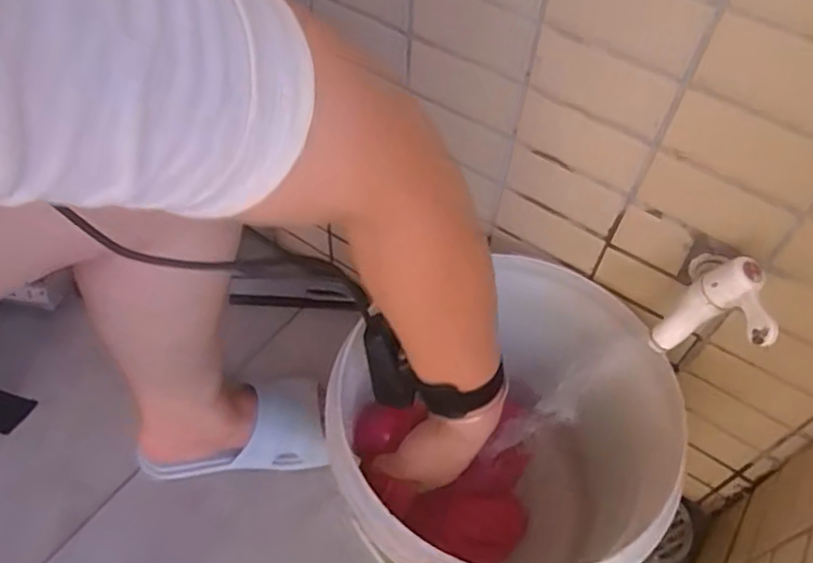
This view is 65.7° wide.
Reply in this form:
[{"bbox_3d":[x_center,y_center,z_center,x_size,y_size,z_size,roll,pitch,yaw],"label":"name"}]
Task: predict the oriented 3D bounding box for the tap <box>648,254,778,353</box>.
[{"bbox_3d":[0.213,0.012,0.422,0.059,0.069,0.078,30,58,18],"label":"tap"}]

